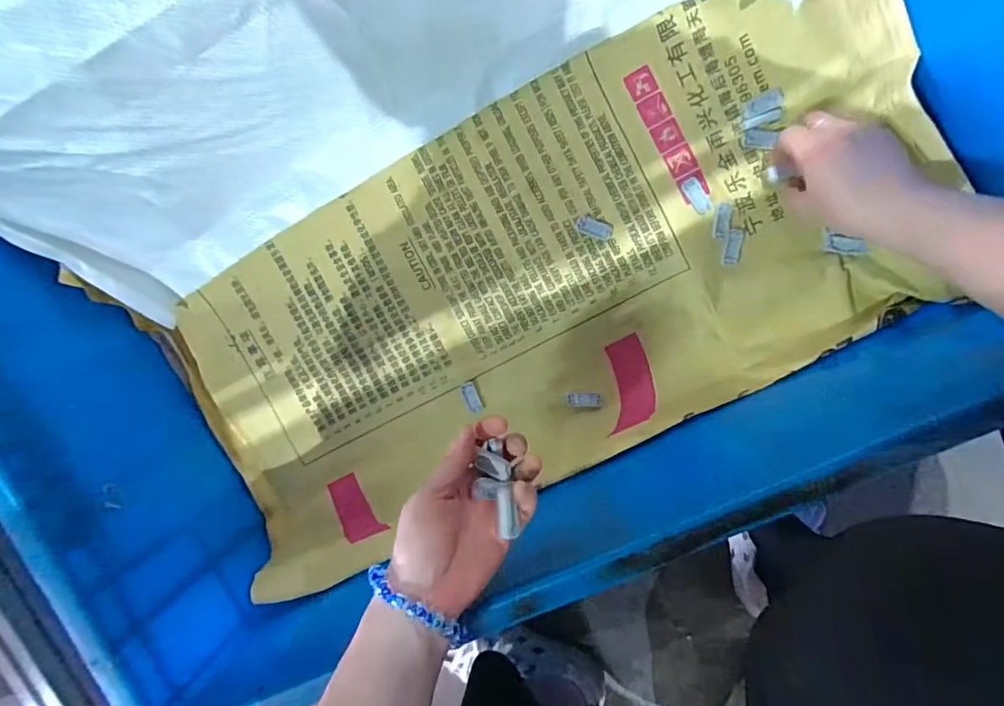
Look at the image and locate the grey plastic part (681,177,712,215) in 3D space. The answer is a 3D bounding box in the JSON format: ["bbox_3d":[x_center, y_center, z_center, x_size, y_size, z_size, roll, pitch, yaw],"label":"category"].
[{"bbox_3d":[0.189,-0.152,0.479,0.015,0.006,0.037,-33,94,9],"label":"grey plastic part"}]

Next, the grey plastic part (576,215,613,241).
[{"bbox_3d":[0.093,-0.126,0.498,0.036,0.004,0.018,21,99,2],"label":"grey plastic part"}]

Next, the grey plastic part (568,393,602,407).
[{"bbox_3d":[0.087,0.049,0.518,0.036,0.011,0.016,4,99,4],"label":"grey plastic part"}]

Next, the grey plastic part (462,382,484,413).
[{"bbox_3d":[-0.032,0.048,0.531,0.015,0.004,0.035,-20,96,8],"label":"grey plastic part"}]

